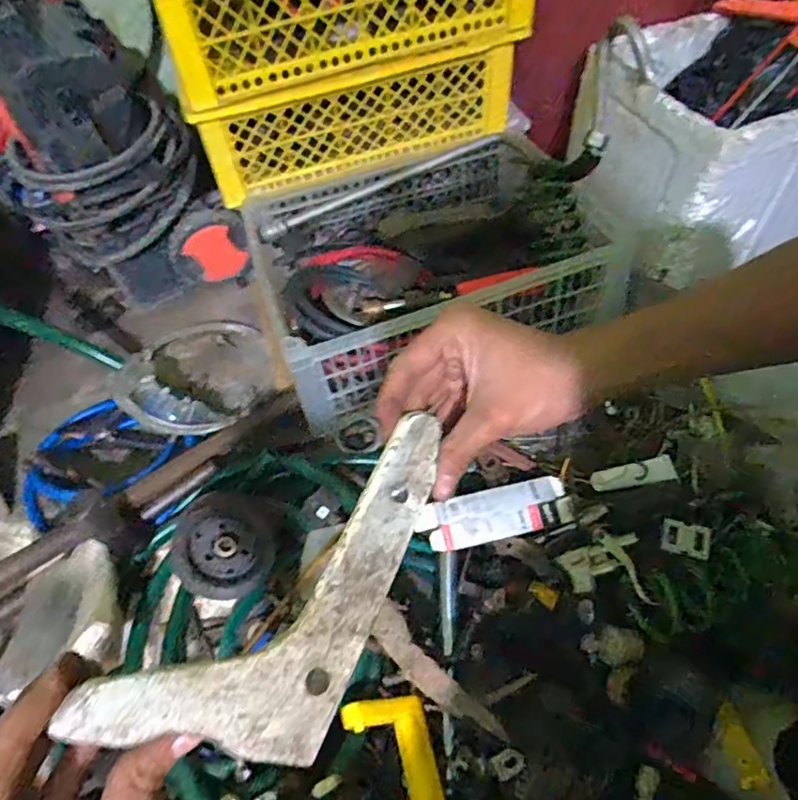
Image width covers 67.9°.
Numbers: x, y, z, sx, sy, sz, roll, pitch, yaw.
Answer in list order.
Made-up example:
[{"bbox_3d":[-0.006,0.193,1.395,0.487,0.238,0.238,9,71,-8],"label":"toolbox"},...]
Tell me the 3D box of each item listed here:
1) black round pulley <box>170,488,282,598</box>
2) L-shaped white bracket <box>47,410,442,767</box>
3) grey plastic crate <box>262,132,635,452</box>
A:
[{"bbox_3d":[-0.181,0.151,0.629,0.103,0.043,0.103,44,81,-5],"label":"black round pulley"},{"bbox_3d":[-0.030,0.088,0.268,0.200,0.004,0.076,-39,96,-36],"label":"L-shaped white bracket"},{"bbox_3d":[0.023,-0.188,0.777,0.402,0.131,0.332,-20,56,-10],"label":"grey plastic crate"}]

